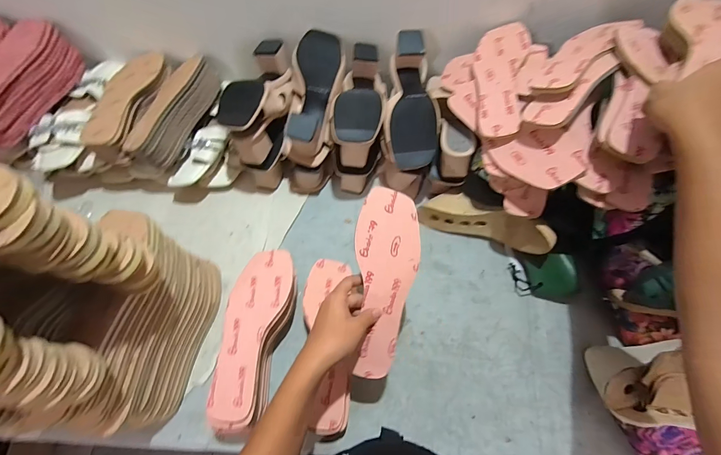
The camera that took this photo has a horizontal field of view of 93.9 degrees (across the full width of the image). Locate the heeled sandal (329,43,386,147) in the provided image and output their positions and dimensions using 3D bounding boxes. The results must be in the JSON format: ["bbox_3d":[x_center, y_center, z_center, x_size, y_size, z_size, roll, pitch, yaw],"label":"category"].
[{"bbox_3d":[0.006,-0.234,0.618,0.085,0.069,0.233,7,64,4],"label":"heeled sandal"}]

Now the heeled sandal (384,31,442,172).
[{"bbox_3d":[0.090,-0.222,0.605,0.094,0.070,0.242,0,80,1],"label":"heeled sandal"}]

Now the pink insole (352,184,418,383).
[{"bbox_3d":[0.035,0.072,0.441,0.080,0.006,0.241,1,89,-5],"label":"pink insole"}]

